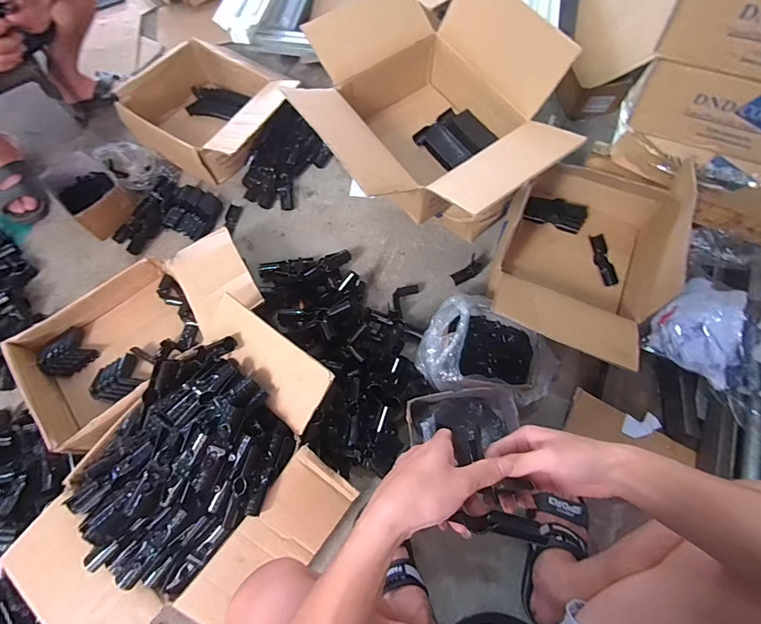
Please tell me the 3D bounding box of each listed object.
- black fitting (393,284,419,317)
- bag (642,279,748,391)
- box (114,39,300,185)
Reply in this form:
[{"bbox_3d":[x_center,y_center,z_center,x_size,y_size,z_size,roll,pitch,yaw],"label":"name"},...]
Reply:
[{"bbox_3d":[0.053,-0.034,0.911,0.046,0.022,0.097,33,73,14],"label":"black fitting"},{"bbox_3d":[0.658,0.017,0.782,0.155,0.094,0.209,34,73,14],"label":"bag"},{"bbox_3d":[-0.452,-0.535,1.051,0.441,0.162,0.319,34,73,14],"label":"box"}]

